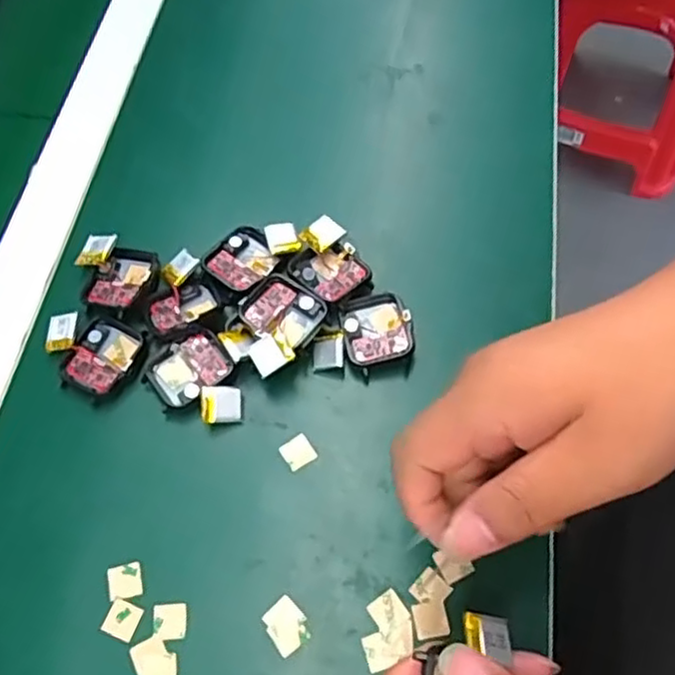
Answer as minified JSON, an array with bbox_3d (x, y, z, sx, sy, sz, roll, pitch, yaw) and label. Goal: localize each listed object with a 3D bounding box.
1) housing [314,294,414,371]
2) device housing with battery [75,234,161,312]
[{"bbox_3d":[0.014,-0.003,0.376,0.053,0.017,0.043,-2,63,0],"label":"housing"},{"bbox_3d":[-0.132,-0.039,0.394,0.052,0.010,0.044,19,65,10],"label":"device housing with battery"}]

